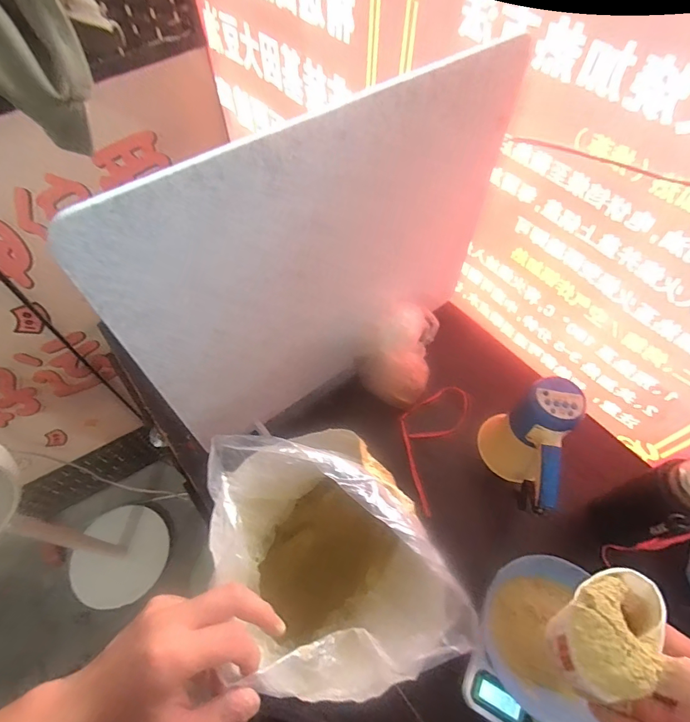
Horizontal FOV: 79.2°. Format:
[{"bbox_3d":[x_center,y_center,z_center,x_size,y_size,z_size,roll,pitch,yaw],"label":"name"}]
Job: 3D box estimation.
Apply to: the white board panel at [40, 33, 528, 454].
[{"bbox_3d":[-0.007,-0.120,0.608,0.568,0.481,0.026,-31,63,-19],"label":"white board panel"}]

